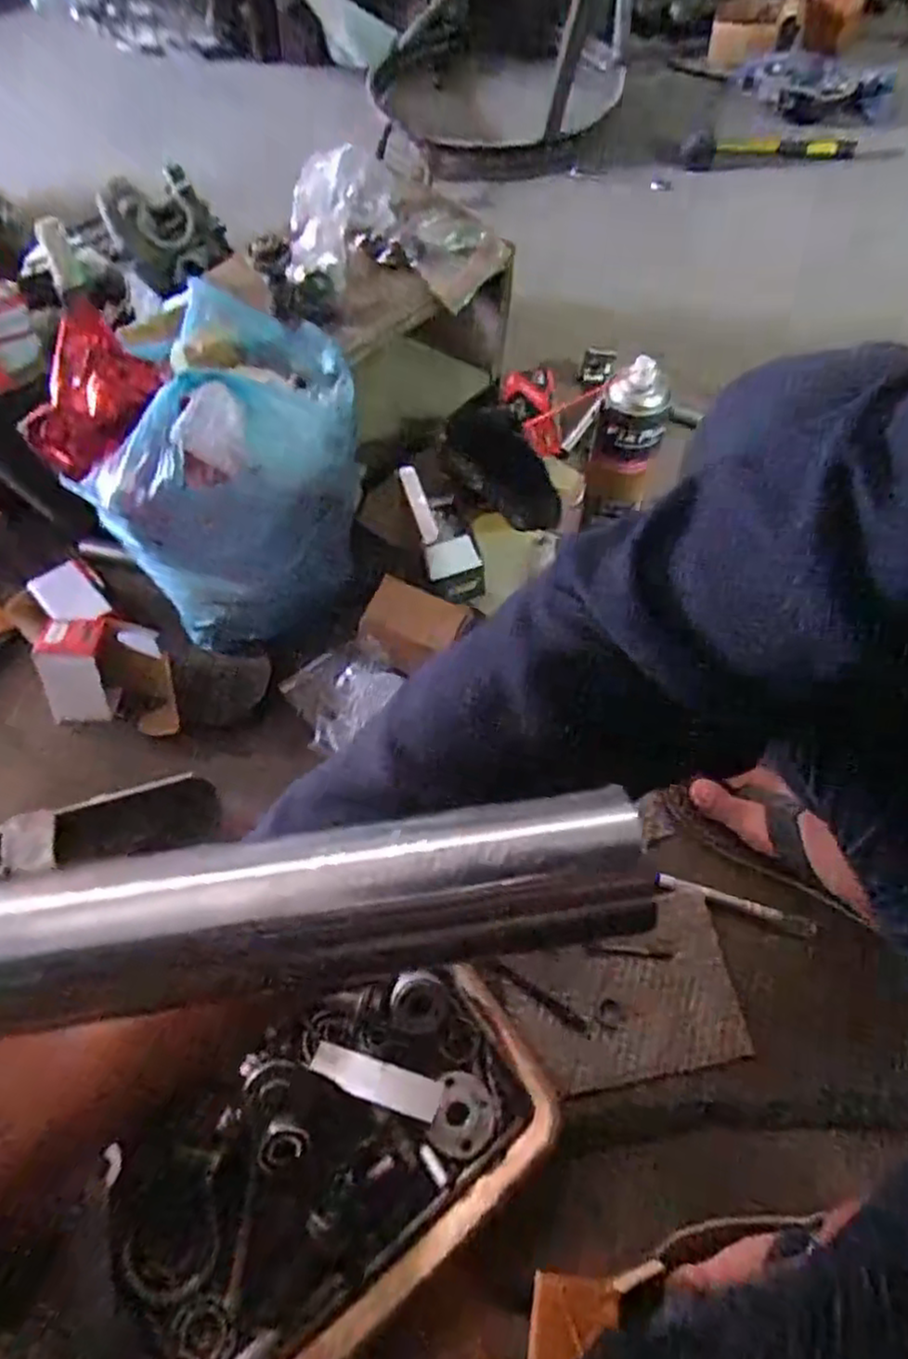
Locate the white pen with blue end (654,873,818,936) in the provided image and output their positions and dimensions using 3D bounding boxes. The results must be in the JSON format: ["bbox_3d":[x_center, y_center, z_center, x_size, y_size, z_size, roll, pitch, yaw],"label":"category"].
[{"bbox_3d":[0.243,0.193,0.610,0.134,0.007,0.013,18,65,12],"label":"white pen with blue end"}]

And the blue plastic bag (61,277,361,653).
[{"bbox_3d":[-0.185,-0.183,0.624,0.209,0.264,0.197,-9,62,-2],"label":"blue plastic bag"}]

